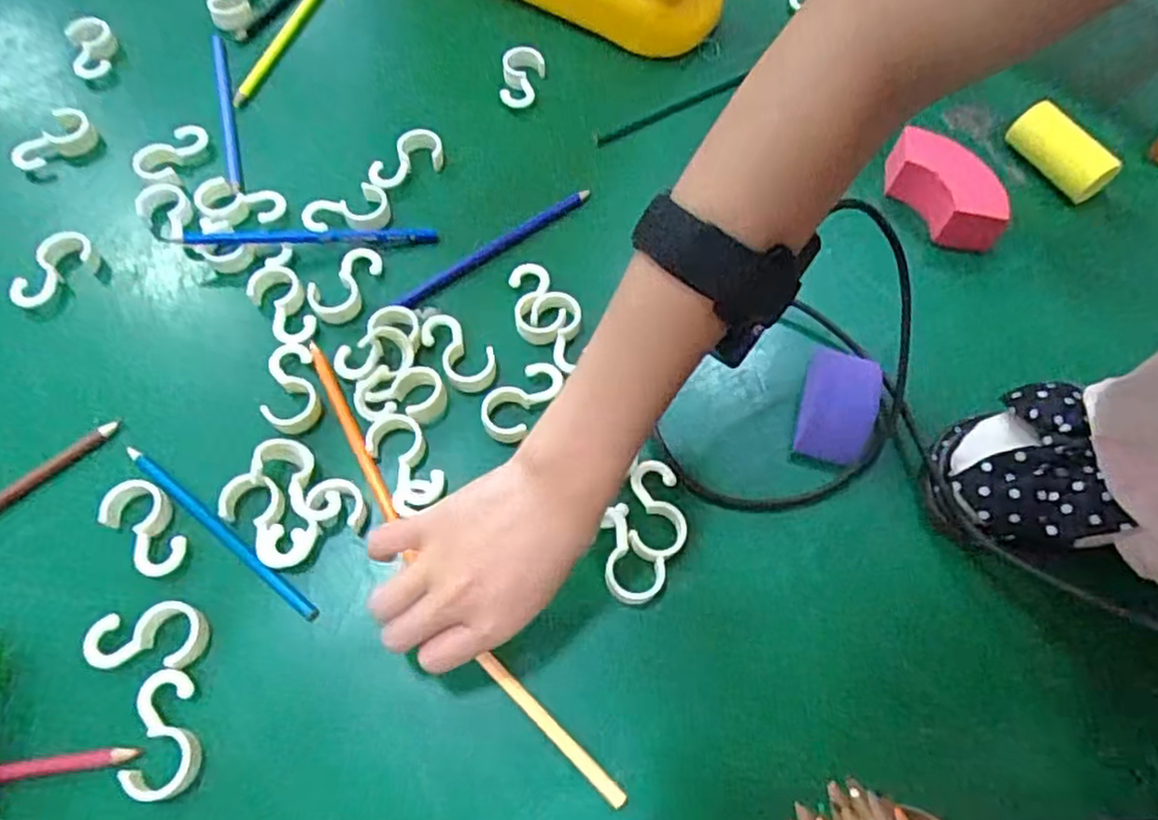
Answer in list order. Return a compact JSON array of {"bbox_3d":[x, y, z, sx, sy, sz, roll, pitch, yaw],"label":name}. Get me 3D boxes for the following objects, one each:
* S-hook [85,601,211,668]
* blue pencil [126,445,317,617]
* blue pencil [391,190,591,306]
[{"bbox_3d":[-0.221,0.115,0.364,0.058,0.008,0.032,2,65,-2],"label":"S-hook"},{"bbox_3d":[-0.198,0.065,0.390,0.146,0.005,0.009,36,68,13],"label":"blue pencil"},{"bbox_3d":[-0.056,-0.113,0.480,0.157,0.008,0.009,-34,71,-17],"label":"blue pencil"}]

